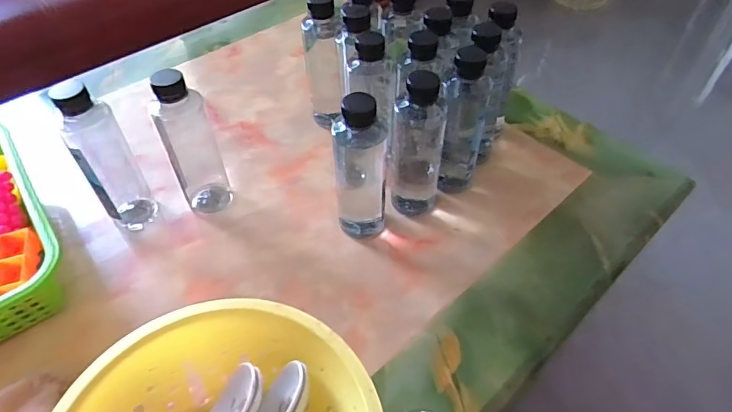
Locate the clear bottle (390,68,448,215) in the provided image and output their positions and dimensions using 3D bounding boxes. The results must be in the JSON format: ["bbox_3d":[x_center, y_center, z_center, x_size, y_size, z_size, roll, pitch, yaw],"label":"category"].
[{"bbox_3d":[0.054,-0.050,0.505,0.056,0.182,0.053,4,49,4],"label":"clear bottle"}]

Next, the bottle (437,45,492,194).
[{"bbox_3d":[0.111,-0.087,0.535,0.044,0.175,0.050,12,50,10],"label":"bottle"}]

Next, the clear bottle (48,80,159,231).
[{"bbox_3d":[-0.277,-0.045,0.506,0.045,0.172,0.055,33,57,25],"label":"clear bottle"}]

